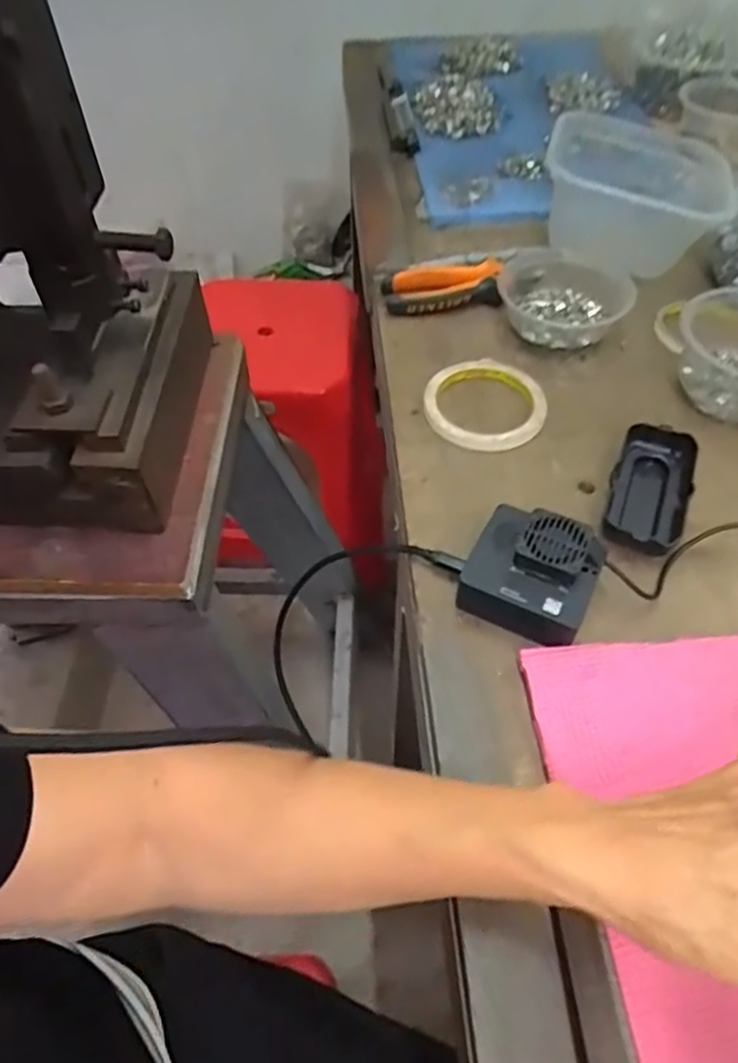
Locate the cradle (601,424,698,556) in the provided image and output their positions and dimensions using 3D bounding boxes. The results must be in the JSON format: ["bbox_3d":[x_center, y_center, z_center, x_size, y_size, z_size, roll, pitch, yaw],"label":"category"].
[{"bbox_3d":[0.202,-0.030,0.480,0.053,0.024,0.109,16,55,14],"label":"cradle"}]

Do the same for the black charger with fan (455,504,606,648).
[{"bbox_3d":[0.101,0.029,0.423,0.077,0.046,0.076,24,57,19],"label":"black charger with fan"}]

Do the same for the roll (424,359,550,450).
[{"bbox_3d":[0.094,-0.109,0.546,0.098,0.017,0.106,-1,52,1],"label":"roll"}]

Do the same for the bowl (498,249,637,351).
[{"bbox_3d":[0.174,-0.210,0.600,0.110,0.049,0.102,-1,52,1],"label":"bowl"}]

